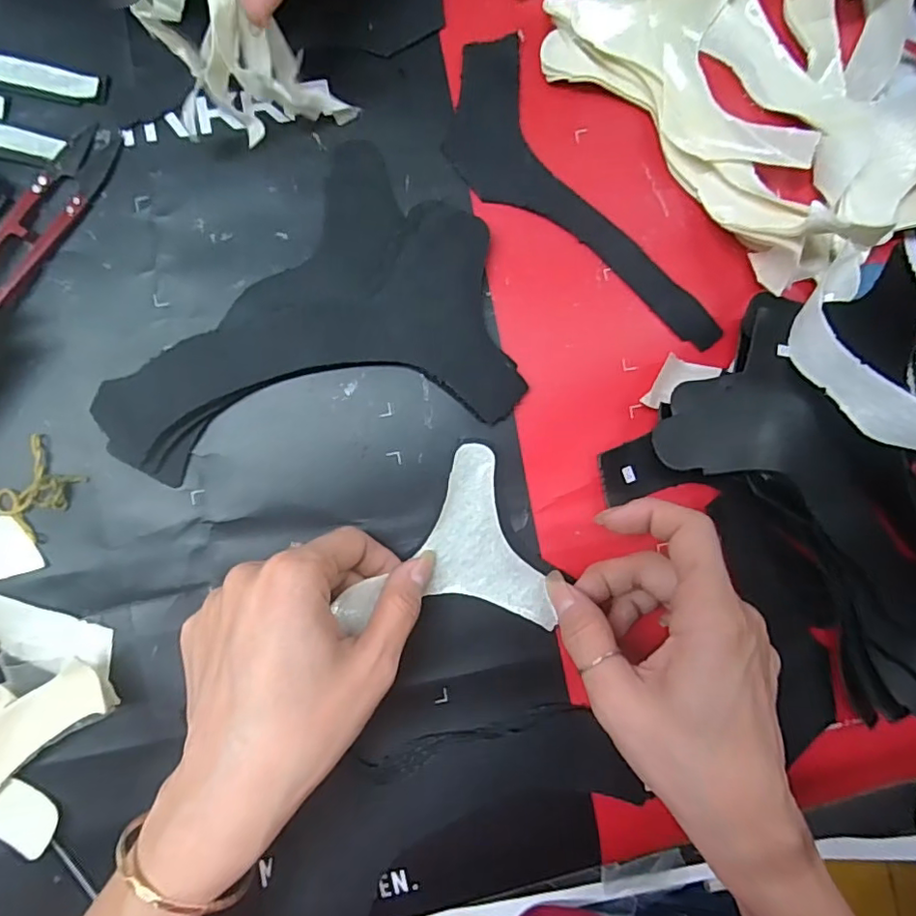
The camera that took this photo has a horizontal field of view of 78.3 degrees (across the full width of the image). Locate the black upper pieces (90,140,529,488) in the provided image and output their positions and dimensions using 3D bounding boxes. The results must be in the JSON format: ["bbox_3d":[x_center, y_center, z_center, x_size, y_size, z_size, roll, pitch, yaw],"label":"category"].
[{"bbox_3d":[-0.077,-0.073,0.267,0.190,0.011,0.137,-11,89,-5],"label":"black upper pieces"}]

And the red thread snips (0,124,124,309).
[{"bbox_3d":[-0.193,-0.113,0.260,0.022,0.009,0.096,33,86,-3],"label":"red thread snips"}]

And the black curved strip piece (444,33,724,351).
[{"bbox_3d":[0.054,-0.122,0.281,0.060,0.004,0.185,-35,91,-5],"label":"black curved strip piece"}]

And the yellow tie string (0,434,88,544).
[{"bbox_3d":[-0.196,0.014,0.259,0.032,0.006,0.037,41,86,-2],"label":"yellow tie string"}]

